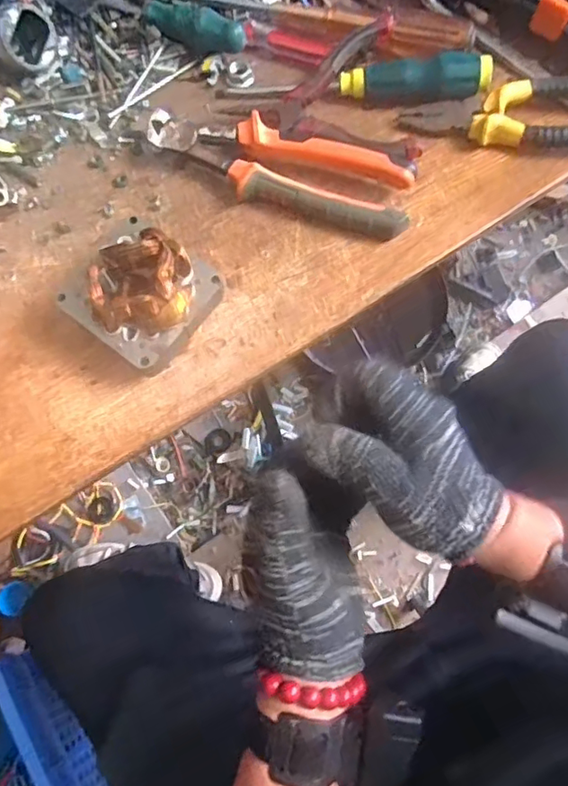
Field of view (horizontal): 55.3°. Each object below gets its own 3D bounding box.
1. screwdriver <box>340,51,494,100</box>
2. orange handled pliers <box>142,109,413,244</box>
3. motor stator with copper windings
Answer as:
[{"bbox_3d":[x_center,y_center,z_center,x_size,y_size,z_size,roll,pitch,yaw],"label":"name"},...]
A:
[{"bbox_3d":[0.097,-0.233,0.405,0.107,0.033,0.028,6,73,6],"label":"screwdriver"},{"bbox_3d":[0.002,-0.161,0.390,0.179,0.034,0.055,20,75,10],"label":"orange handled pliers"},{"bbox_3d":[-0.091,-0.060,0.356,0.082,0.059,0.079,34,79,11],"label":"motor stator with copper windings"}]

